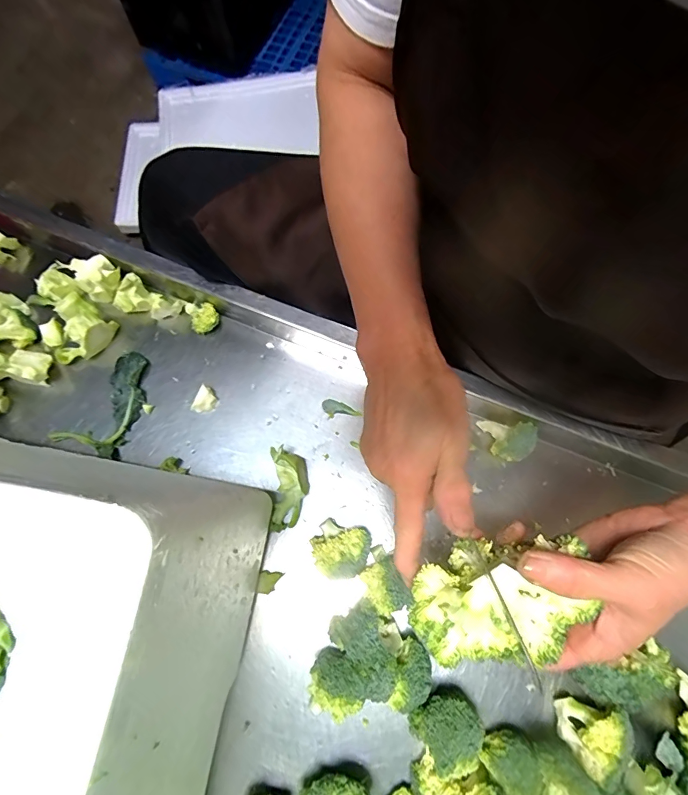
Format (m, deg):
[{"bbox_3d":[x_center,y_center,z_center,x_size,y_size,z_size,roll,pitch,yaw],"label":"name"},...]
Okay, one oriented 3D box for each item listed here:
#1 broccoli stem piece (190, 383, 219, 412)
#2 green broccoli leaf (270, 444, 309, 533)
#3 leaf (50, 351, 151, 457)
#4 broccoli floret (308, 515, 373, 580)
[{"bbox_3d":[-0.145,0.004,0.437,0.019,0.022,0.028,37,77,11],"label":"broccoli stem piece"},{"bbox_3d":[-0.053,0.087,0.393,0.037,0.019,0.075,7,103,2],"label":"green broccoli leaf"},{"bbox_3d":[-0.247,0.002,0.443,0.070,0.011,0.112,18,74,6],"label":"leaf"},{"bbox_3d":[-0.004,0.138,0.380,0.050,0.042,0.046,0,73,1],"label":"broccoli floret"}]

